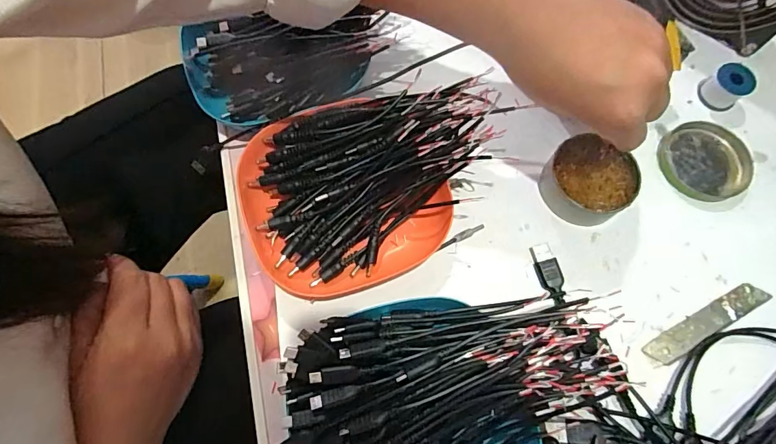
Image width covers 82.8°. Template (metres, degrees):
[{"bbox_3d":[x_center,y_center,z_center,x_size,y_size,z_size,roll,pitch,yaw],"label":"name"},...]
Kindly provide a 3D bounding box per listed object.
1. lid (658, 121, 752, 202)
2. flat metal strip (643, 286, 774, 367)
[{"bbox_3d":[0.255,-0.049,0.352,0.073,0.008,0.066,4,69,2],"label":"lid"},{"bbox_3d":[0.224,0.070,0.308,0.099,0.004,0.018,-27,71,-10],"label":"flat metal strip"}]

